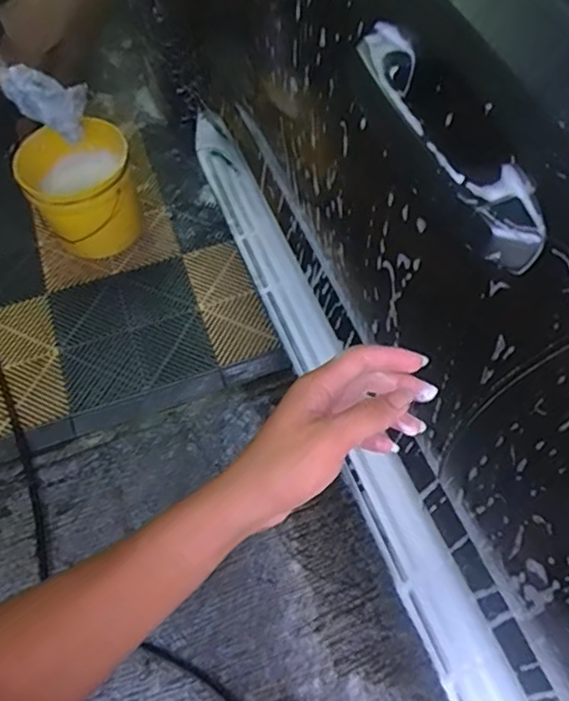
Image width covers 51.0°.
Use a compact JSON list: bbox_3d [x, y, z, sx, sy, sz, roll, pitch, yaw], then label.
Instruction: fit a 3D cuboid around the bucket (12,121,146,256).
[{"bbox_3d":[-0.582,-0.469,1.752,0.304,0.303,0.295,-22,60,-11],"label":"bucket"}]

